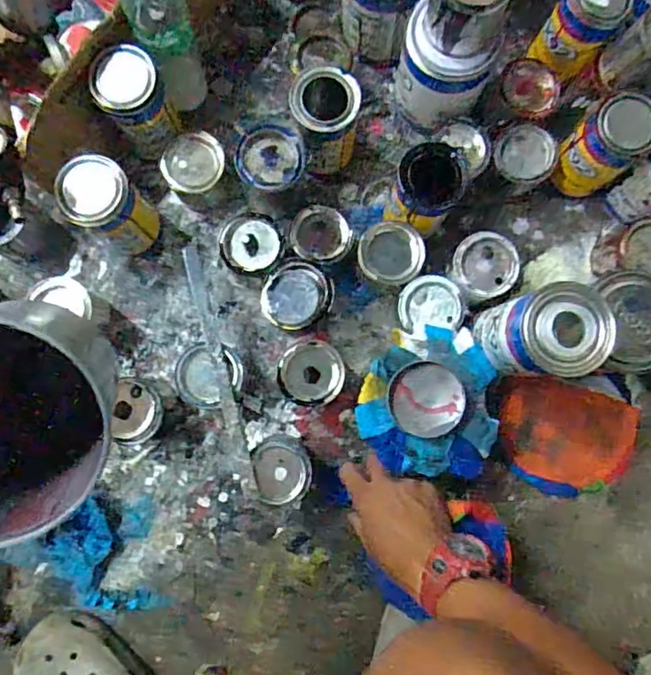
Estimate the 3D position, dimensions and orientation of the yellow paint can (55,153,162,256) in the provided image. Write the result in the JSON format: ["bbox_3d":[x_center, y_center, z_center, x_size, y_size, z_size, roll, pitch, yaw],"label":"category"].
[{"bbox_3d":[-0.234,-0.142,0.630,0.066,0.141,0.070,0,86,-2],"label":"yellow paint can"}]

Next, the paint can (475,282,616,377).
[{"bbox_3d":[0.213,-0.004,0.566,0.086,0.119,0.082,0,84,-2],"label":"paint can"}]

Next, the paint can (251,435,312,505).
[{"bbox_3d":[-0.047,0.144,0.638,0.061,0.092,0.066,0,84,-2],"label":"paint can"}]

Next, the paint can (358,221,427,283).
[{"bbox_3d":[0.073,-0.094,0.666,0.071,0.078,0.065,0,86,-2],"label":"paint can"}]

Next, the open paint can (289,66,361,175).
[{"bbox_3d":[0.000,-0.238,0.649,0.072,0.137,0.074,0,86,-2],"label":"open paint can"}]

